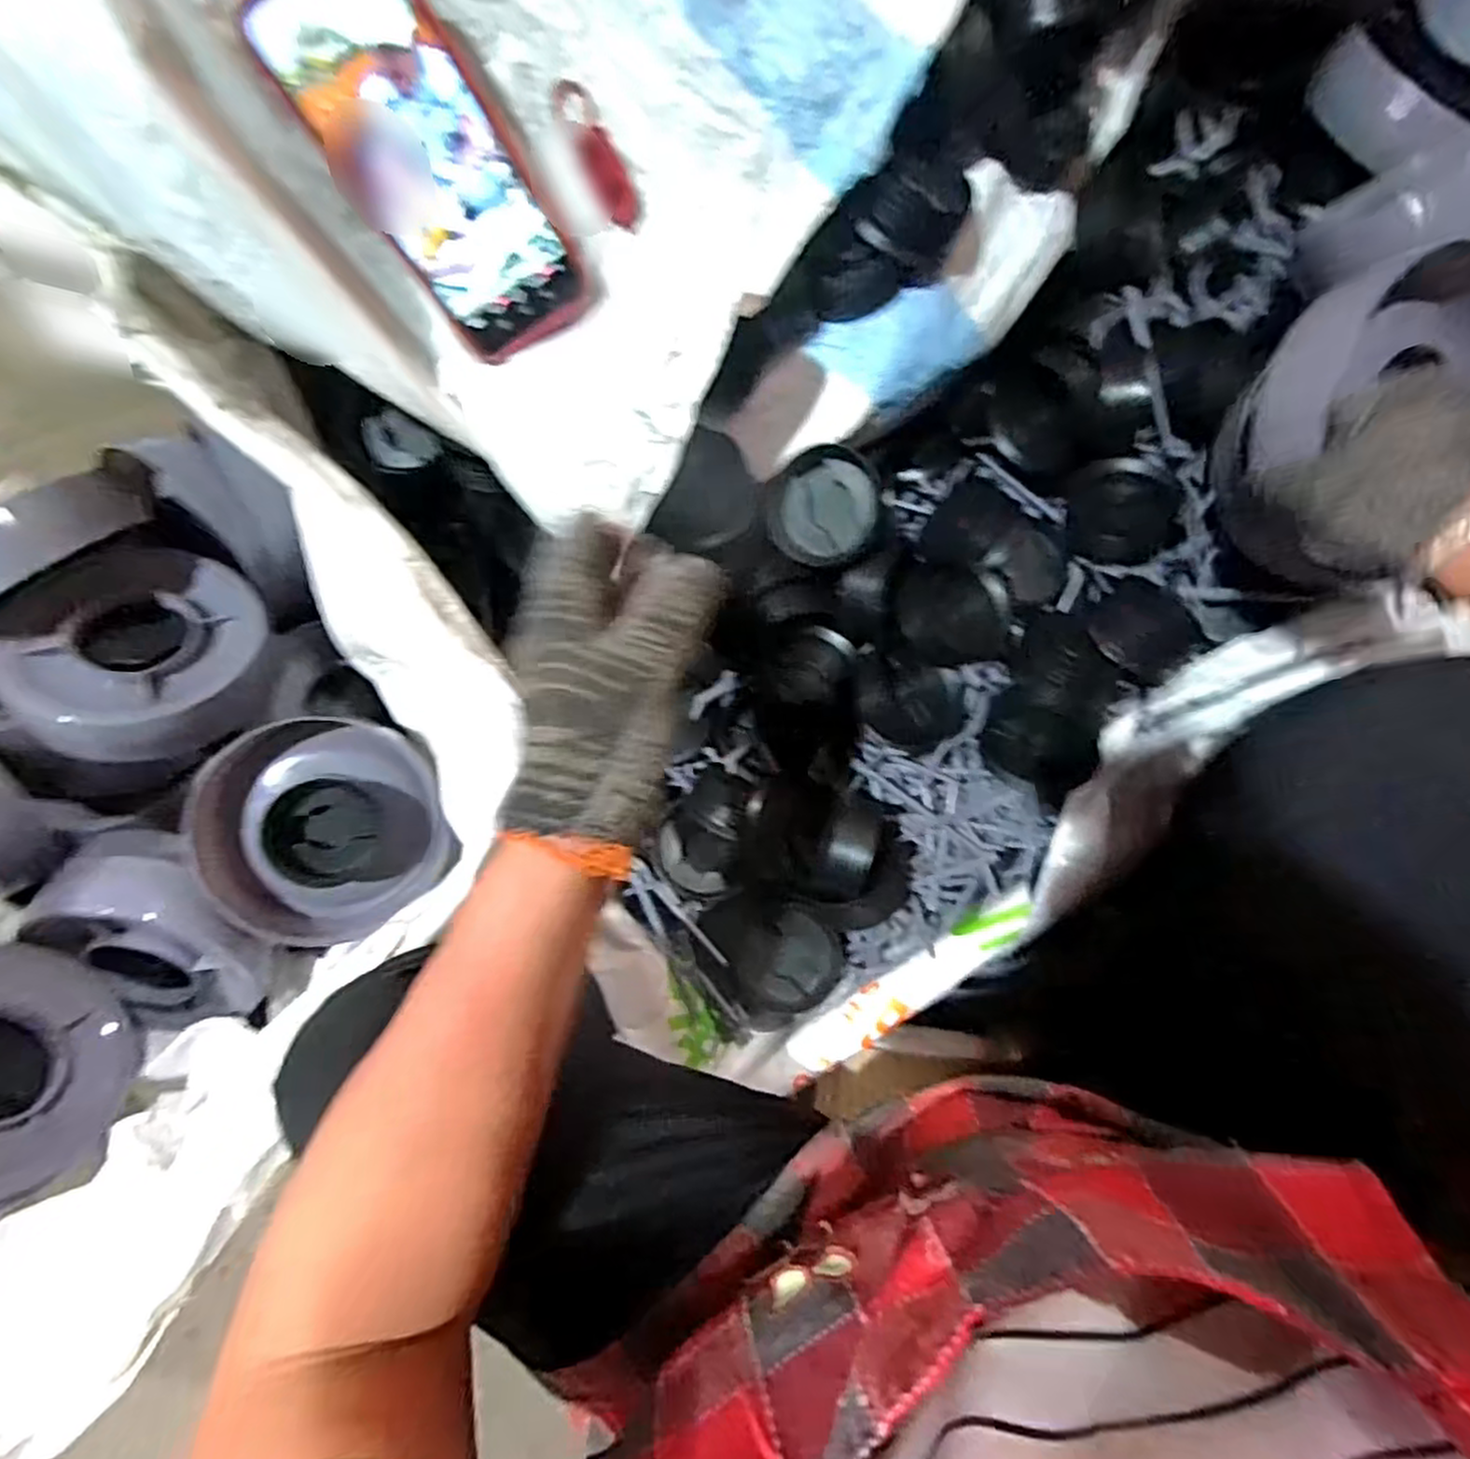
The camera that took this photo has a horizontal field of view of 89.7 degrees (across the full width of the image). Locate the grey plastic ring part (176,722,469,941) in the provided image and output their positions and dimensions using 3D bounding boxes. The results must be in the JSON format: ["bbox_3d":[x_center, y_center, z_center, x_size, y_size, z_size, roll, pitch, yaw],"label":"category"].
[{"bbox_3d":[-0.305,0.076,0.551,0.172,0.075,0.172,-4,103,-16],"label":"grey plastic ring part"}]

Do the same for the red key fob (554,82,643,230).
[{"bbox_3d":[-0.069,-0.295,0.382,0.021,0.066,0.008,-34,40,-2],"label":"red key fob"}]

